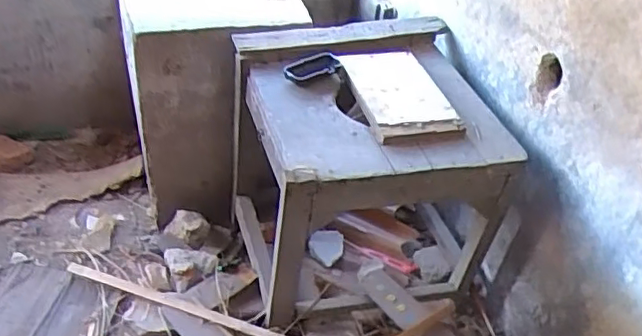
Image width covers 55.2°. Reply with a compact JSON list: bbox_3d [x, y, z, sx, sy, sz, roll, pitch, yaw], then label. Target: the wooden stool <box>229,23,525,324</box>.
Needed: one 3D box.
[{"bbox_3d":[0.075,0.013,1.220,0.441,0.430,0.431,-6,40,-12],"label":"wooden stool"}]

